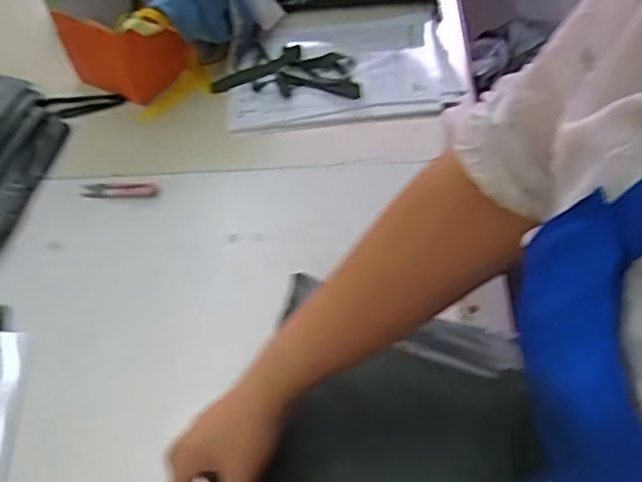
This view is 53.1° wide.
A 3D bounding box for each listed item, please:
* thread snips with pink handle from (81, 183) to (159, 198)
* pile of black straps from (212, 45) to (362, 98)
[{"bbox_3d":[-0.252,-0.064,0.811,0.099,0.007,0.026,4,50,10],"label":"thread snips with pink handle"},{"bbox_3d":[-0.042,-0.250,0.948,0.215,0.019,0.110,10,51,15],"label":"pile of black straps"}]

